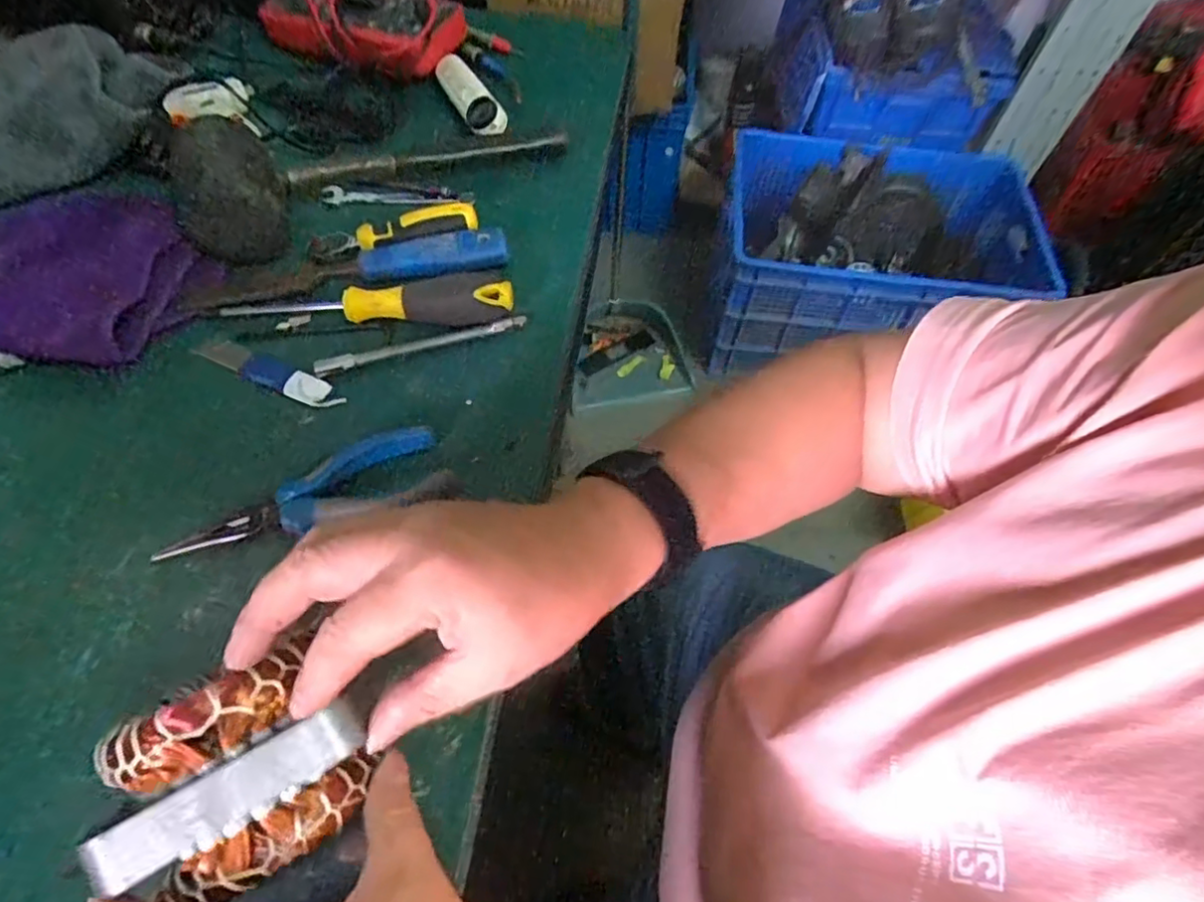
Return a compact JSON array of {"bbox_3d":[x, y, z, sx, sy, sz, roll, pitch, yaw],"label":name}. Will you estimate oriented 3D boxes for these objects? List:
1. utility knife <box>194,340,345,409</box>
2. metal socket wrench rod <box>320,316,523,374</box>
[{"bbox_3d":[-0.216,-0.051,0.400,0.104,0.004,0.019,22,61,11],"label":"utility knife"},{"bbox_3d":[-0.119,-0.071,0.409,0.138,0.007,0.010,-15,61,-11],"label":"metal socket wrench rod"}]

